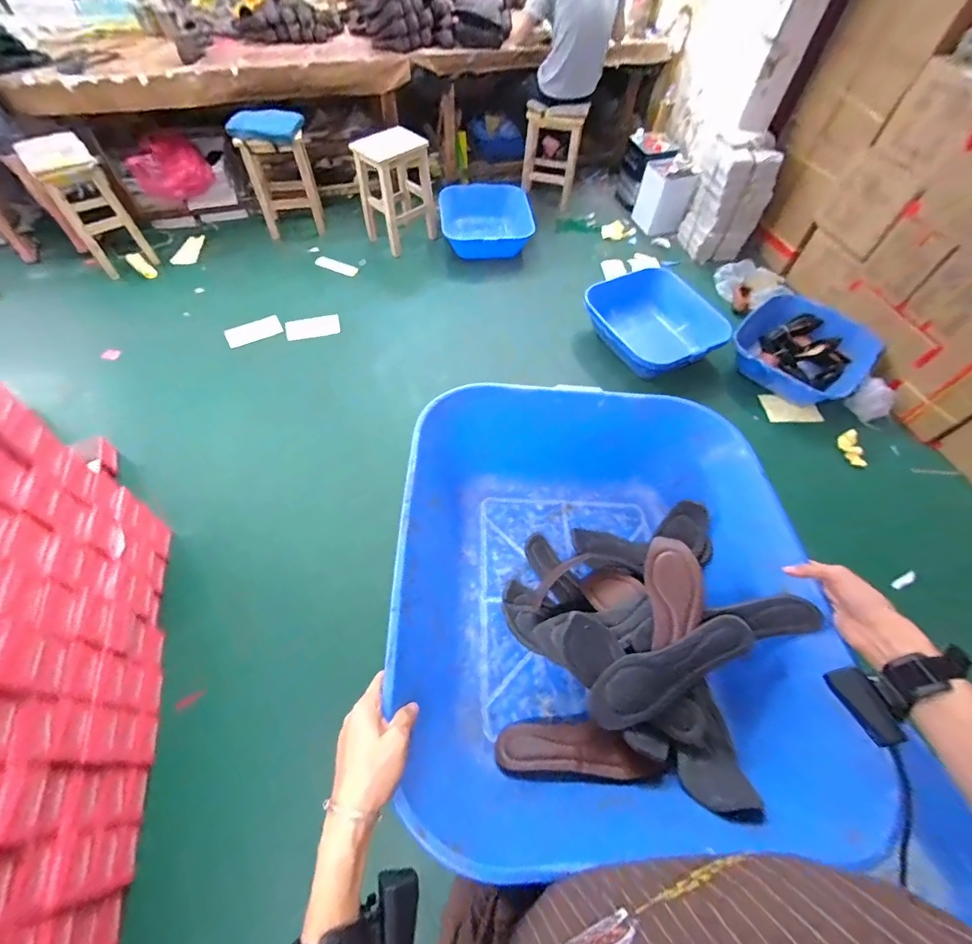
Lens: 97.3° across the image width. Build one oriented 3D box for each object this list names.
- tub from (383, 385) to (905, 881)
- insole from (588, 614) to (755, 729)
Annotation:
[{"bbox_3d":[0.148,0.135,0.593,0.504,0.193,0.541,-2,57,-4],"label":"tub"},{"bbox_3d":[0.226,0.244,0.529,0.210,0.020,0.066,-29,62,-1],"label":"insole"}]

